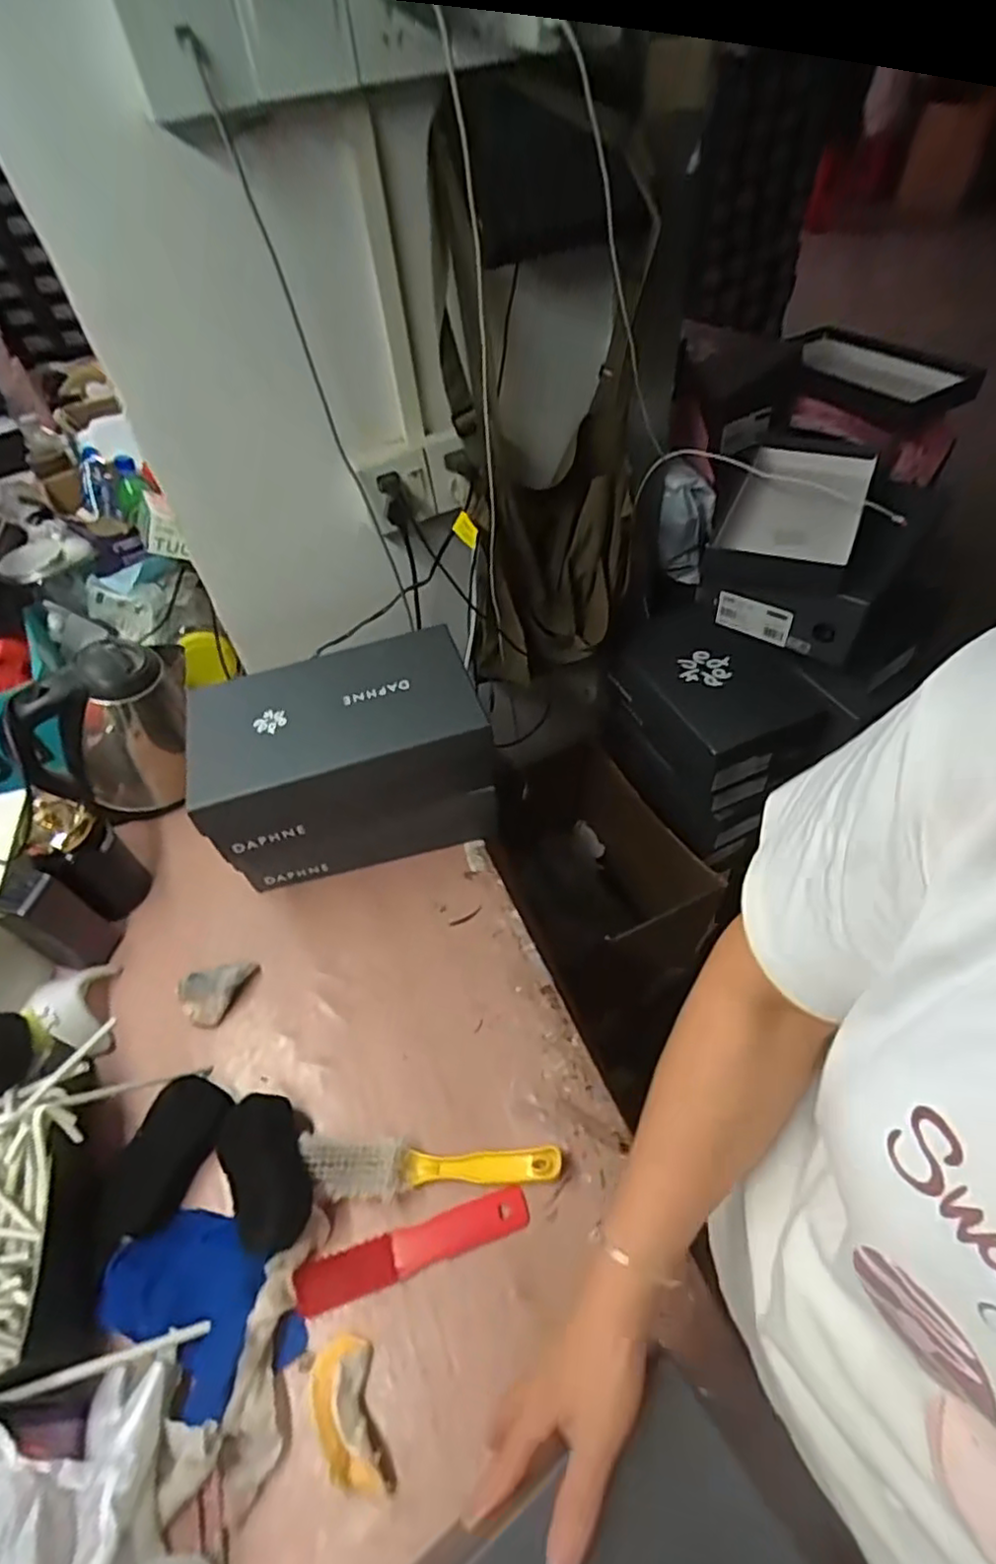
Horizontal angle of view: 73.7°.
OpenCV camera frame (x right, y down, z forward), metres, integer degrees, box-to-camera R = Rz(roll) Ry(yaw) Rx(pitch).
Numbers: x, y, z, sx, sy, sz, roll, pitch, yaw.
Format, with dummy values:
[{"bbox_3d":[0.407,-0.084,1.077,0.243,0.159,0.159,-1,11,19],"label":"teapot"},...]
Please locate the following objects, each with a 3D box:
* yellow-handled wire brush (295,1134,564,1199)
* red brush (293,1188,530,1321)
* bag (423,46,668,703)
[{"bbox_3d":[-0.059,0.332,0.569,0.220,0.027,0.047,0,50,5],"label":"yellow-handled wire brush"},{"bbox_3d":[-0.069,0.382,0.546,0.189,0.012,0.035,-17,51,-9],"label":"red brush"},{"bbox_3d":[0.064,-0.416,0.821,0.225,0.607,0.251,2,51,7],"label":"bag"}]

